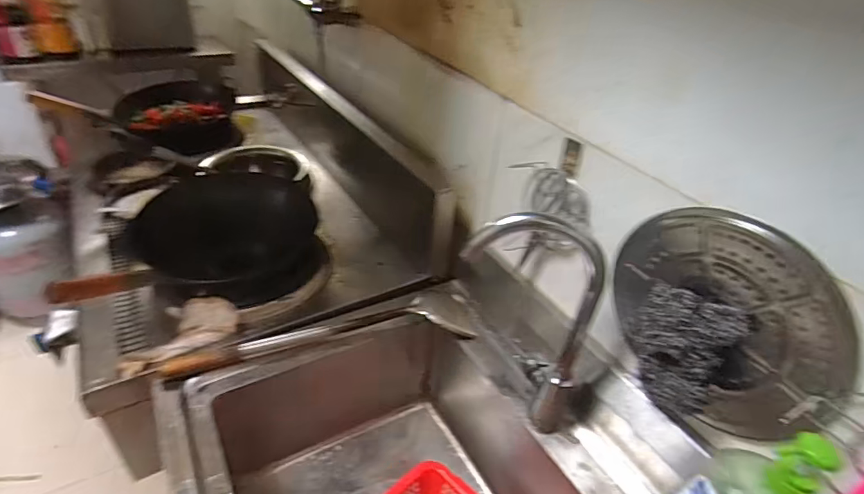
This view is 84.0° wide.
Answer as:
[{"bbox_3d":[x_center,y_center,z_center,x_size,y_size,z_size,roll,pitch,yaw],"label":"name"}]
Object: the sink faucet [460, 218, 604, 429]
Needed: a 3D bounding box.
[{"bbox_3d":[0.128,0.109,0.666,0.189,0.339,0.066,17,39,14],"label":"sink faucet"}]

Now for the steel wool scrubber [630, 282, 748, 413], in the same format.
[{"bbox_3d":[0.285,0.123,0.559,0.057,0.144,0.111,-26,47,-35],"label":"steel wool scrubber"}]

